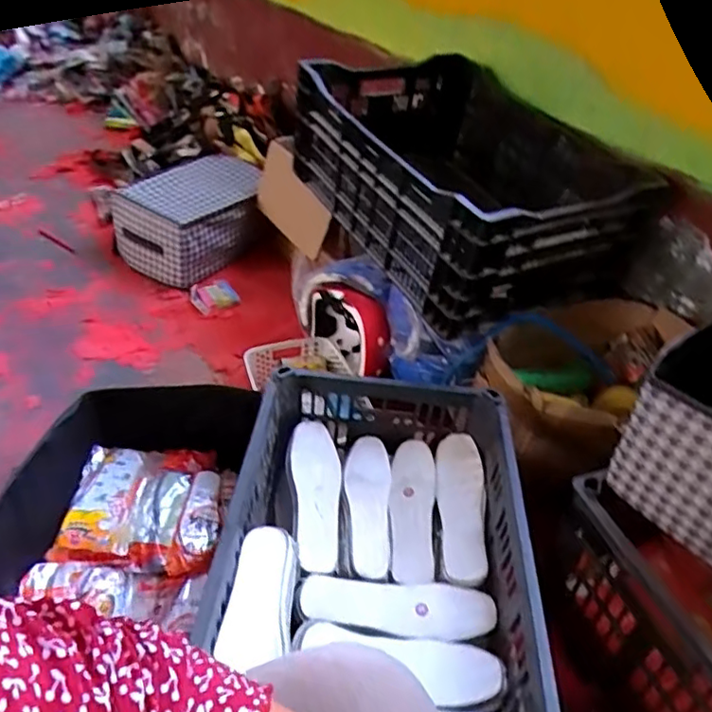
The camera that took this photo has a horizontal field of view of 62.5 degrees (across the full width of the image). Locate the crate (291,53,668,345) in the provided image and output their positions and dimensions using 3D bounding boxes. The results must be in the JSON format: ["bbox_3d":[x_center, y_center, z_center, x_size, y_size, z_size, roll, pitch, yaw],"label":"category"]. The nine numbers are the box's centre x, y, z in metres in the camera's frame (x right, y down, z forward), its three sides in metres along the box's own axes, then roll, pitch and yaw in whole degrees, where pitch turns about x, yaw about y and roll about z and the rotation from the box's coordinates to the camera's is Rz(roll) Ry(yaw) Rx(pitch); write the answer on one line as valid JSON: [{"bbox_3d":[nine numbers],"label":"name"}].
[{"bbox_3d":[0.206,-0.335,1.111,0.455,0.268,0.577,-16,43,-24],"label":"crate"}]

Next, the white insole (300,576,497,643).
[{"bbox_3d":[0.051,0.303,0.707,0.228,0.009,0.072,3,38,-2],"label":"white insole"}]

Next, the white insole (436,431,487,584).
[{"bbox_3d":[0.146,0.206,0.825,0.064,0.013,0.226,-9,41,14],"label":"white insole"}]

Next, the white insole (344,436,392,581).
[{"bbox_3d":[0.015,0.204,0.826,0.066,0.009,0.230,6,38,1],"label":"white insole"}]

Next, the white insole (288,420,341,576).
[{"bbox_3d":[-0.054,0.188,0.819,0.070,0.030,0.231,-3,39,-10],"label":"white insole"}]

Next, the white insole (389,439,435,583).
[{"bbox_3d":[0.080,0.214,0.836,0.061,0.012,0.230,3,39,6],"label":"white insole"}]

